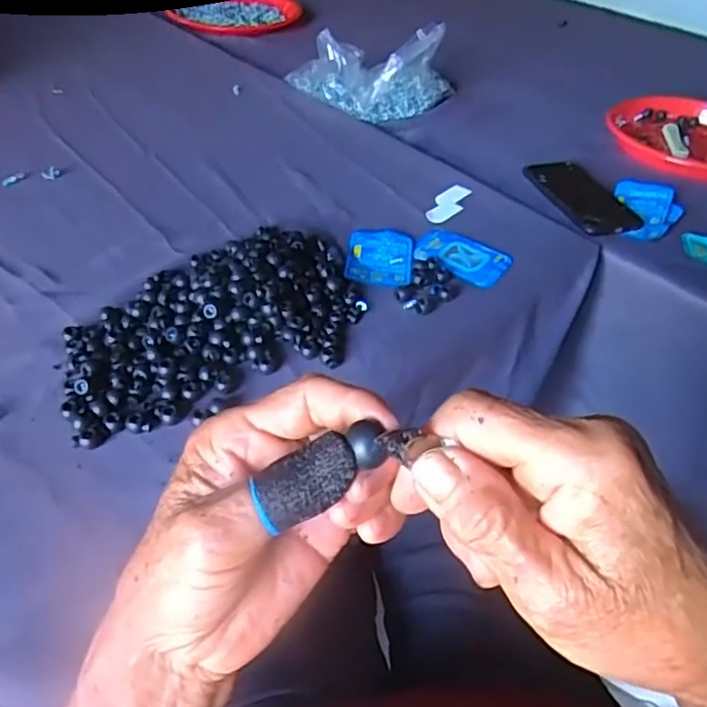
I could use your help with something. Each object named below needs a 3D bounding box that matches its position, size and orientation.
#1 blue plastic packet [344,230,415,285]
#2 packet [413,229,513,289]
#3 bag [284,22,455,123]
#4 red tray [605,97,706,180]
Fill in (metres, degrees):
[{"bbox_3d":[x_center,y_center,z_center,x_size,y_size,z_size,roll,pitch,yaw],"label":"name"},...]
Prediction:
[{"bbox_3d":[0.028,-0.099,0.658,0.067,0.006,0.096,4,43,1],"label":"blue plastic packet"},{"bbox_3d":[0.112,-0.102,0.671,0.097,0.006,0.068,27,48,23],"label":"packet"},{"bbox_3d":[0.029,-0.420,0.937,0.250,0.095,0.135,2,43,-2],"label":"bag"},{"bbox_3d":[0.477,-0.313,0.916,0.206,0.032,0.209,-19,47,-23],"label":"red tray"}]

